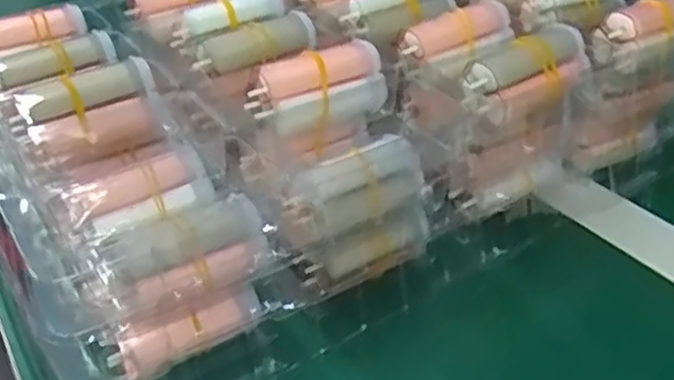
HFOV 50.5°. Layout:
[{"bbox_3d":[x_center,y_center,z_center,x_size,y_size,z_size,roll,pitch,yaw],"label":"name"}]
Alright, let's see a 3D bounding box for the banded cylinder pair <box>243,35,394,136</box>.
[{"bbox_3d":[-0.008,-0.049,0.347,0.064,0.030,0.025,-20,37,-23],"label":"banded cylinder pair"}]

